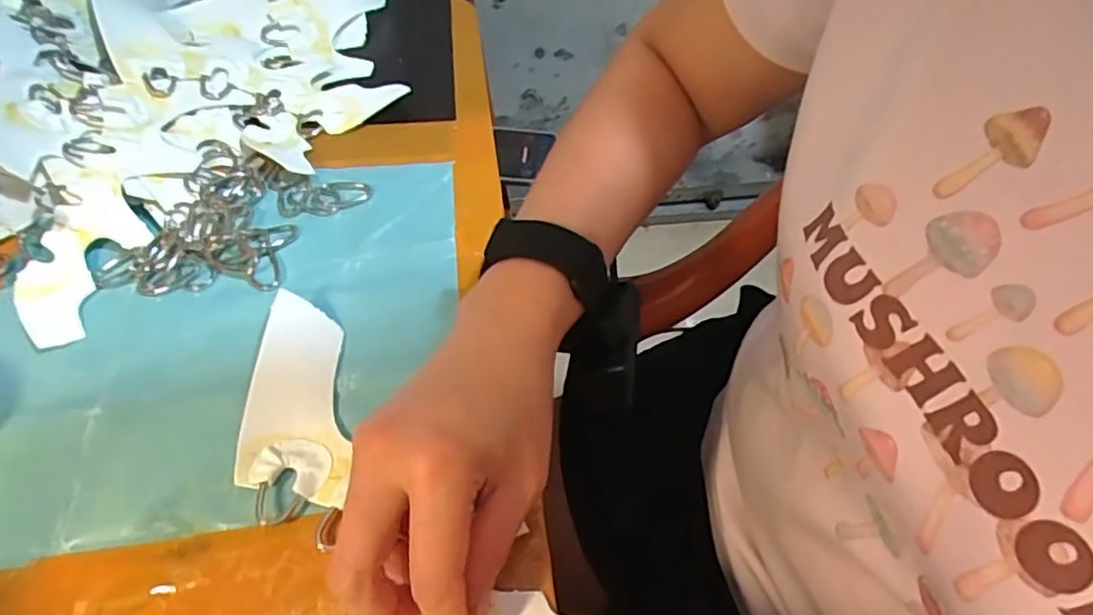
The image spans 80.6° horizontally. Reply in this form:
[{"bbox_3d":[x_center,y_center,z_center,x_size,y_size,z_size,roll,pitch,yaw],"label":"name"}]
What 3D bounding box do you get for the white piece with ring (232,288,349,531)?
[{"bbox_3d":[-0.121,0.044,0.311,0.046,0.019,0.111,-6,54,-8],"label":"white piece with ring"}]

